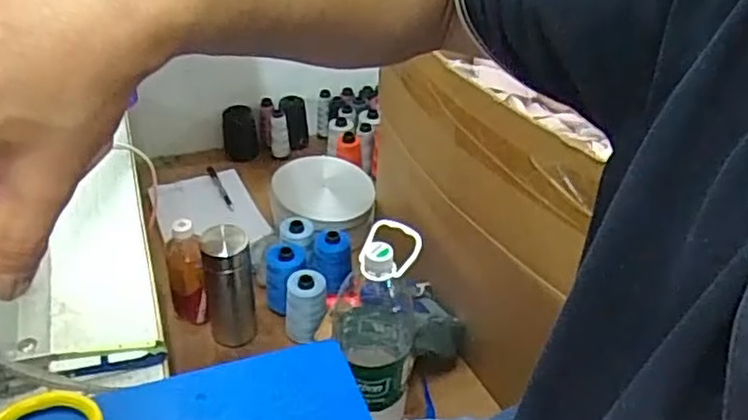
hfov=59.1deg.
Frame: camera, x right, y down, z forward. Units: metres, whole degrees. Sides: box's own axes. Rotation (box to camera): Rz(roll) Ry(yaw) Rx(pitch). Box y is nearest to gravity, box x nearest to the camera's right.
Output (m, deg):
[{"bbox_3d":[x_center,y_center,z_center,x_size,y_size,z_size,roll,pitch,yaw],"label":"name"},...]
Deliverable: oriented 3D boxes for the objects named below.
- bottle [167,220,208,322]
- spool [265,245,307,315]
[{"bbox_3d":[-0.291,0.107,1.030,0.056,0.177,0.067,-12,40,-20],"label":"bottle"},{"bbox_3d":[-0.144,0.112,1.089,0.059,0.117,0.061,3,38,-2],"label":"spool"}]

